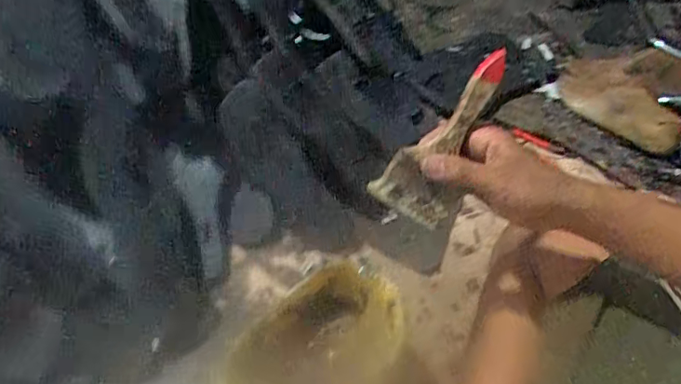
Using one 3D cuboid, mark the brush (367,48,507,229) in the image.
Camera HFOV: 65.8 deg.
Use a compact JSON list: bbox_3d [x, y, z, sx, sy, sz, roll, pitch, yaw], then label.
[{"bbox_3d":[0.103,-0.044,0.461,0.066,0.017,0.160,40,91,-5],"label":"brush"}]

